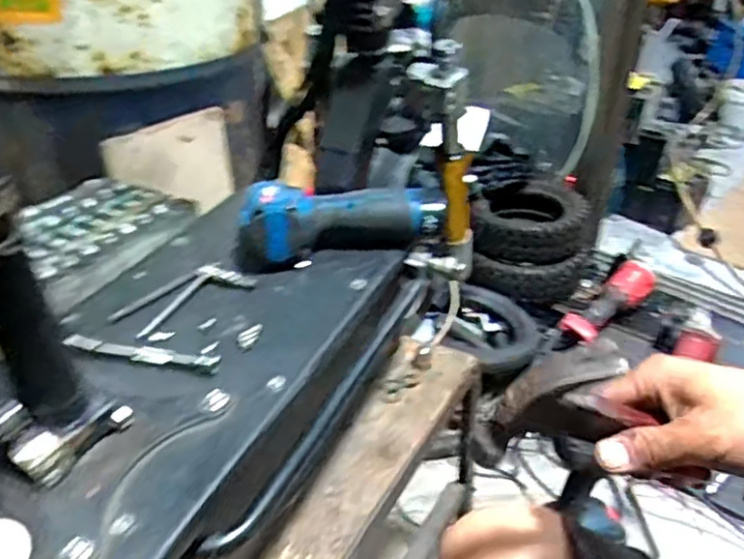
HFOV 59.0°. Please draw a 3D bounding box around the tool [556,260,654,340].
[{"bbox_3d":[0.481,0.044,1.305,0.067,0.088,0.305,26,40,36],"label":"tool"}]

